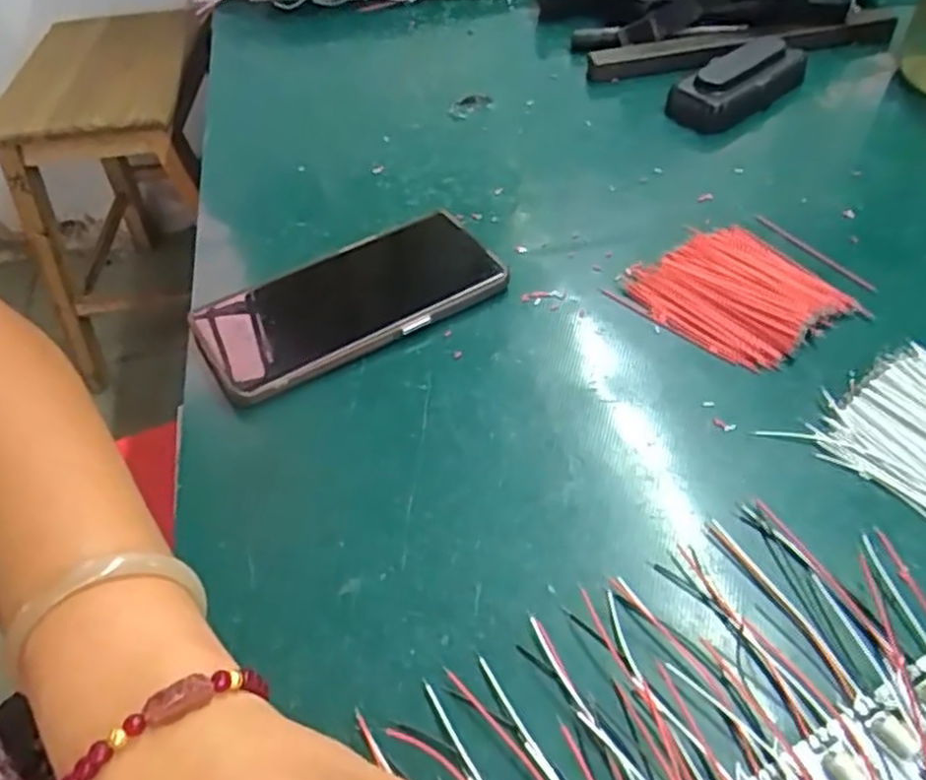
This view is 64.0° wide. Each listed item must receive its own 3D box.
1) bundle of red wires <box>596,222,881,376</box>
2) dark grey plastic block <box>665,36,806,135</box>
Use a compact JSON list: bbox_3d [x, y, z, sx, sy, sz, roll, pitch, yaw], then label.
[{"bbox_3d":[0.144,-0.053,0.397,0.087,0.010,0.095,-32,55,-20],"label":"bundle of red wires"},{"bbox_3d":[0.198,-0.220,0.526,0.115,0.030,0.047,-33,55,-21],"label":"dark grey plastic block"}]

